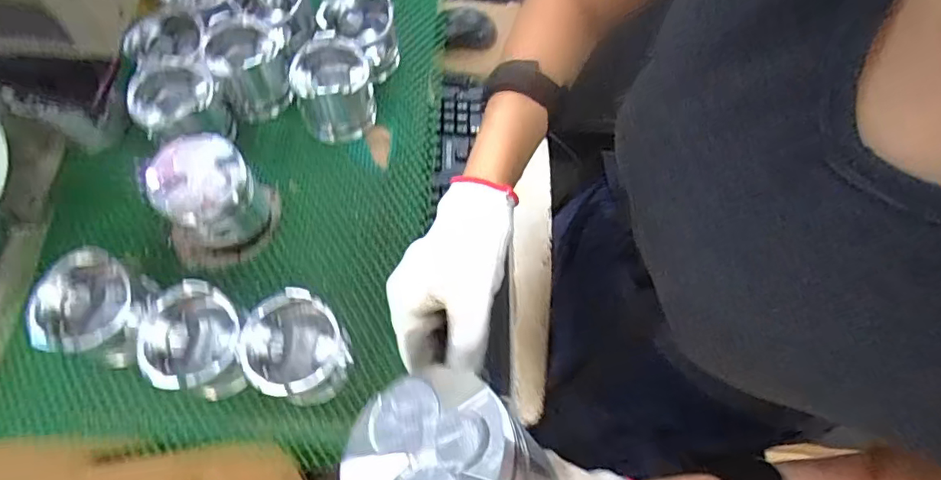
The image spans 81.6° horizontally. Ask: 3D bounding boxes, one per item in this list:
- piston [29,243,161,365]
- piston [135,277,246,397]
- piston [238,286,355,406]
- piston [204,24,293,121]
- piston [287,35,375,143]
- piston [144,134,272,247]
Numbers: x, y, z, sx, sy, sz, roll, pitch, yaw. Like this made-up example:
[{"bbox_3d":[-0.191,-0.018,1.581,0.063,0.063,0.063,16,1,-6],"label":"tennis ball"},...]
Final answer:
[{"bbox_3d":[-0.366,0.073,0.541,0.084,0.101,0.092,1,67,-2],"label":"piston"},{"bbox_3d":[-0.263,0.100,0.532,0.091,0.078,0.097,1,67,-2],"label":"piston"},{"bbox_3d":[-0.168,0.109,0.538,0.090,0.086,0.094,-17,68,-9],"label":"piston"},{"bbox_3d":[-0.268,-0.214,0.674,0.093,0.081,0.092,-24,70,-12],"label":"piston"},{"bbox_3d":[-0.164,-0.181,0.656,0.087,0.083,0.097,-8,67,-6],"label":"piston"},{"bbox_3d":[-0.271,-0.049,0.574,0.093,0.114,0.092,1,67,-2],"label":"piston"}]

